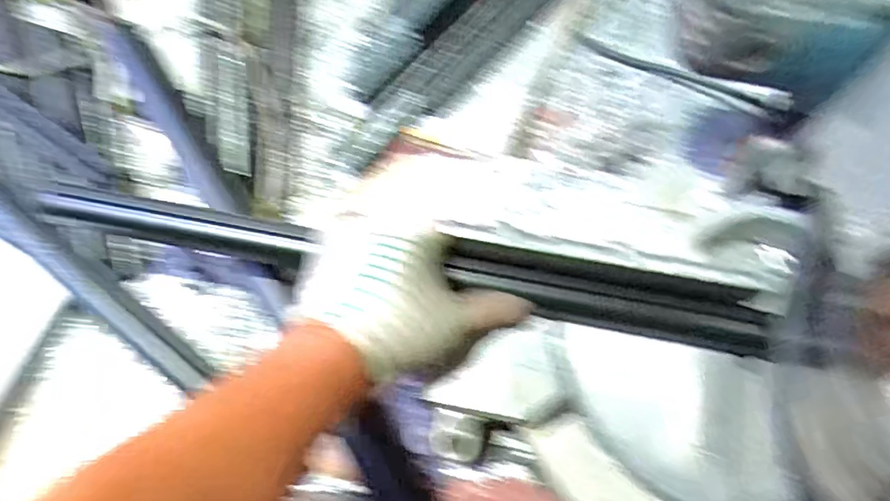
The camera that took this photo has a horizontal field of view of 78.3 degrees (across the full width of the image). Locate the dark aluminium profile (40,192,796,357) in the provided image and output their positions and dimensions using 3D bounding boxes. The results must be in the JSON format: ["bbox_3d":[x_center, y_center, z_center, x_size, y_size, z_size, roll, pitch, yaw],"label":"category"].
[{"bbox_3d":[-0.036,0.007,0.400,0.546,0.041,0.044,9,76,4],"label":"dark aluminium profile"}]

